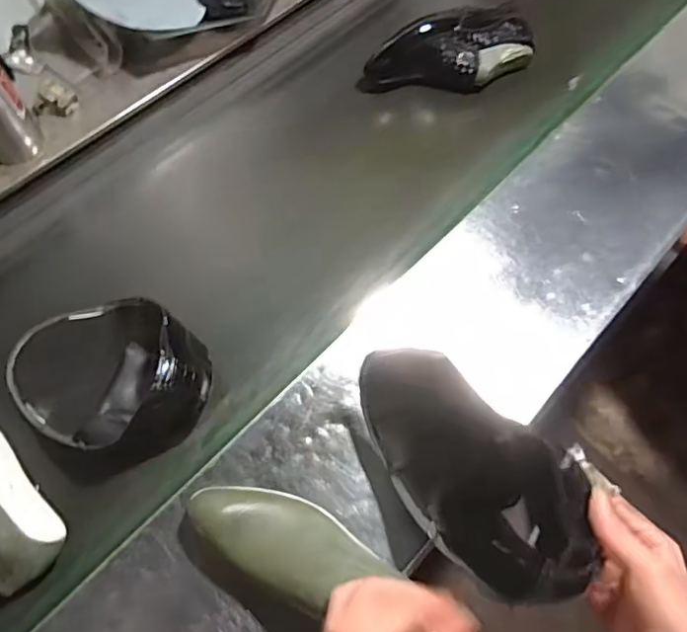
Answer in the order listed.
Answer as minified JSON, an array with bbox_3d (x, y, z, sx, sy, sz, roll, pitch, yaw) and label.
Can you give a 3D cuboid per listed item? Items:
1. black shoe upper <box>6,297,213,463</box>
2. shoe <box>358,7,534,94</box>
[{"bbox_3d":[-0.266,0.053,0.617,0.247,0.106,0.171,23,67,8],"label":"black shoe upper"},{"bbox_3d":[0.163,-0.412,0.869,0.259,0.085,0.113,3,65,-2],"label":"shoe"}]

